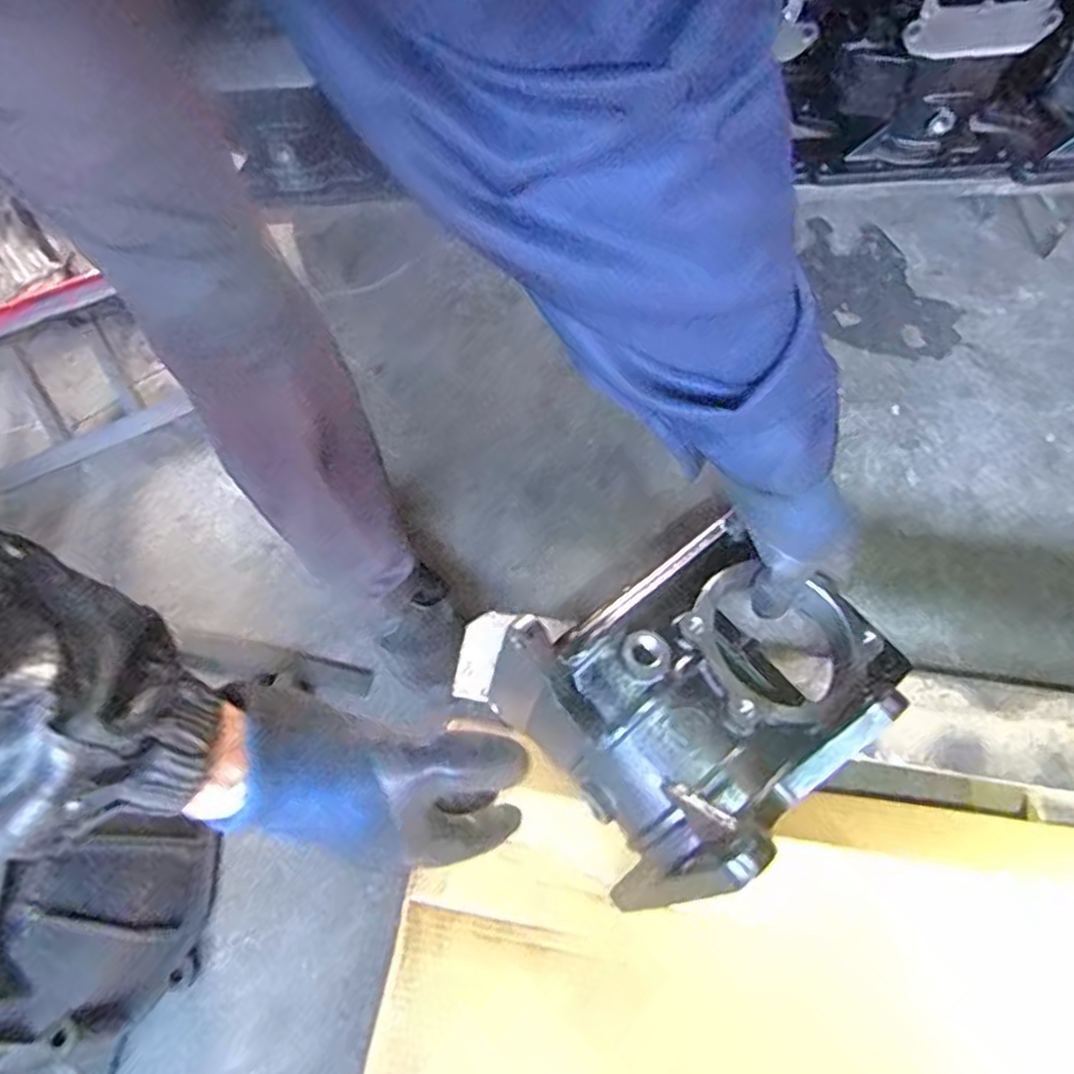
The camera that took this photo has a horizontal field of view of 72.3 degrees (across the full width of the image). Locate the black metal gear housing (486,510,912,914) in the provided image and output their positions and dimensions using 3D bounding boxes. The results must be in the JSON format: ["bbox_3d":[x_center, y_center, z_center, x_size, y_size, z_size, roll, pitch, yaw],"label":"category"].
[{"bbox_3d":[0.112,0.096,0.474,0.227,0.107,0.174,-31,64,-17],"label":"black metal gear housing"}]

